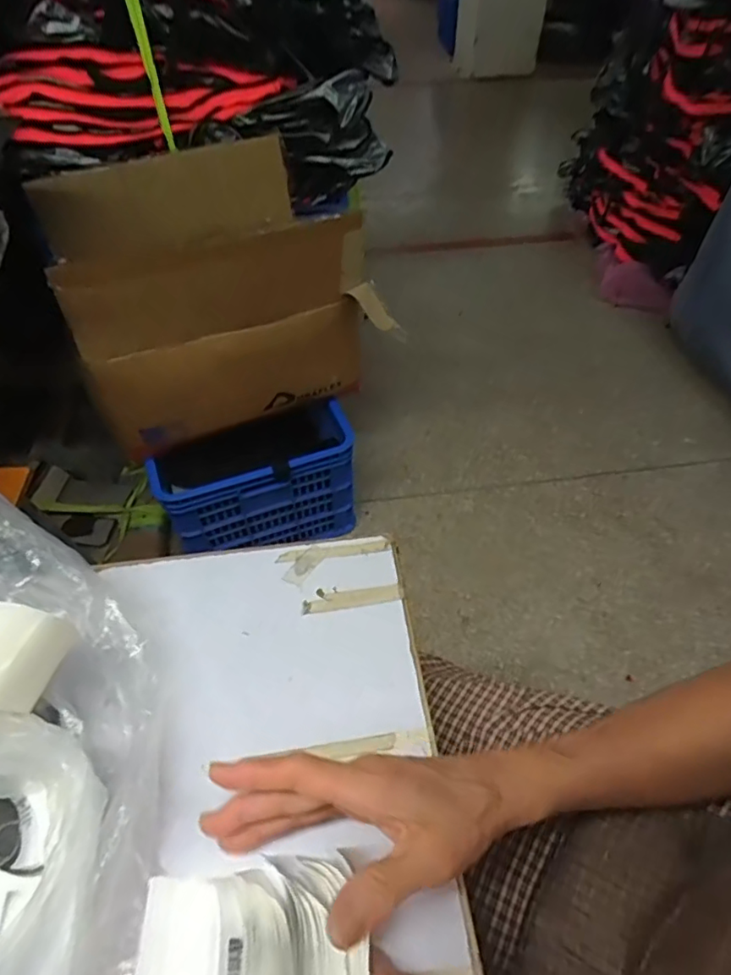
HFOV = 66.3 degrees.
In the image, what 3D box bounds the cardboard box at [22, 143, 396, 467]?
[{"bbox_3d":[-0.294,-0.386,1.114,0.552,0.359,0.372,-16,53,-12],"label":"cardboard box"}]

